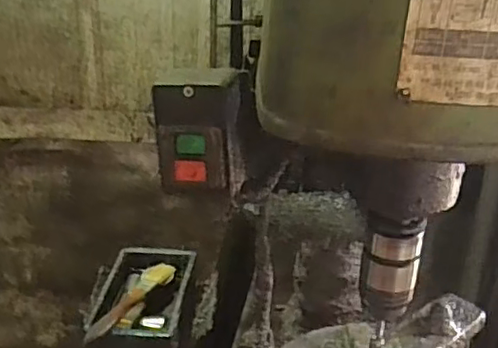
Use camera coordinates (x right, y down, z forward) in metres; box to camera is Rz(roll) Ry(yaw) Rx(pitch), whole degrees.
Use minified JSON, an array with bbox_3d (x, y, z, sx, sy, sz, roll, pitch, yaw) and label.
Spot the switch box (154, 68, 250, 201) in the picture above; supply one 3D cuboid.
[{"bbox_3d":[-0.035,-0.028,0.462,0.067,0.084,0.037,0,29,-6],"label":"switch box"}]

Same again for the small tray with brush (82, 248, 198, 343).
[{"bbox_3d":[-0.123,0.145,0.716,0.100,0.038,0.166,6,29,5],"label":"small tray with brush"}]

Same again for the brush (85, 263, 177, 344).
[{"bbox_3d":[-0.138,0.144,0.699,0.030,0.021,0.157,15,31,22],"label":"brush"}]

